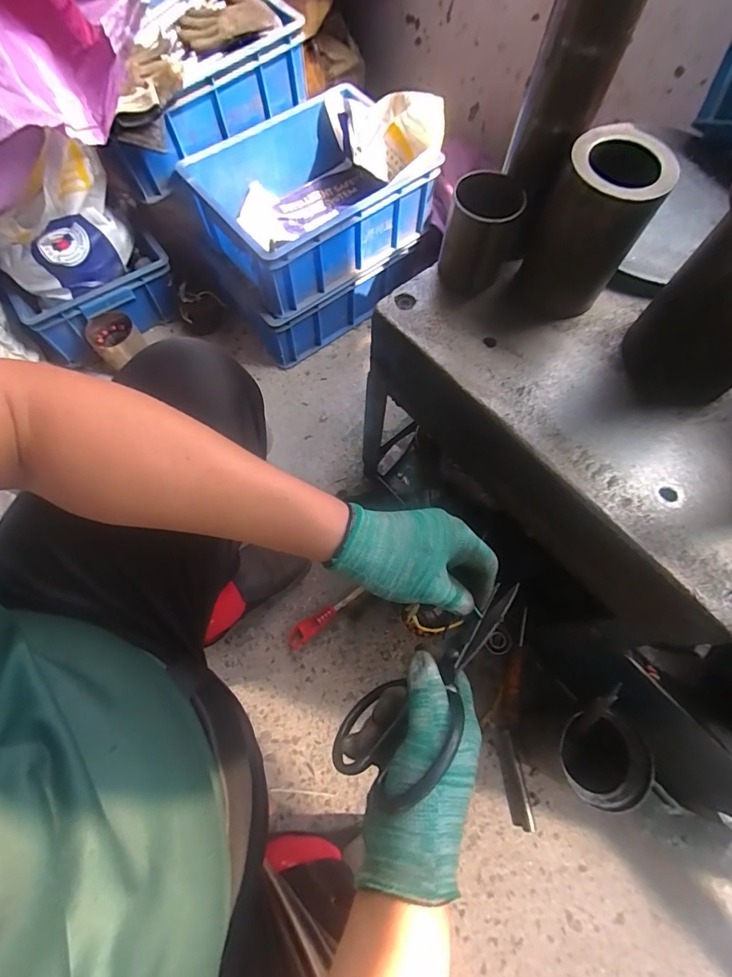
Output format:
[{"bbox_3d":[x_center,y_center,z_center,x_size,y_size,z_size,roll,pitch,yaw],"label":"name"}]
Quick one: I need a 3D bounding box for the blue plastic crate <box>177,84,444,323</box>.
[{"bbox_3d":[-0.109,-0.561,0.876,0.396,0.175,0.302,-37,75,-14],"label":"blue plastic crate"}]

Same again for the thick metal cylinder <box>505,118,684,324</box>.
[{"bbox_3d":[0.210,-0.249,0.430,0.087,0.141,0.089,-10,71,-5],"label":"thick metal cylinder"}]

